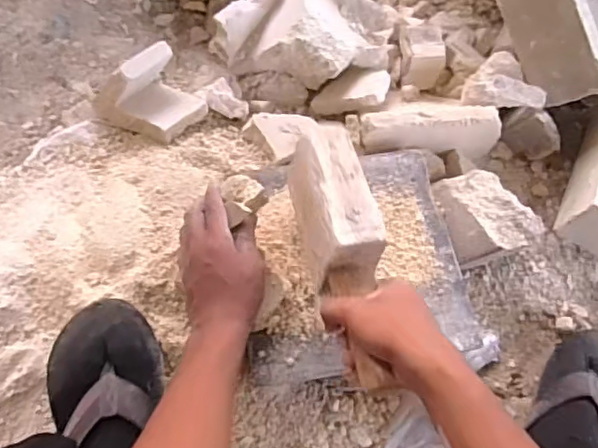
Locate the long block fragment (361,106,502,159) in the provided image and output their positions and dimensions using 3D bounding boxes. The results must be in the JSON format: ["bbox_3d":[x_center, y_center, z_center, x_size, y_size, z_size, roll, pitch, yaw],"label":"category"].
[{"bbox_3d":[0.165,-0.118,0.743,0.174,0.063,0.049,0,72,-3],"label":"long block fragment"}]

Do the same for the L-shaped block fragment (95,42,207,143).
[{"bbox_3d":[-0.180,-0.161,0.723,0.114,0.096,0.087,31,52,11],"label":"L-shaped block fragment"}]

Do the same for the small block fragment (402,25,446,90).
[{"bbox_3d":[0.165,-0.226,0.791,0.055,0.042,0.084,5,70,-1],"label":"small block fragment"}]

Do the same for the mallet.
[{"bbox_3d":[0.042,0.023,0.541,0.063,0.074,0.250,-10,69,-6],"label":"mallet"}]

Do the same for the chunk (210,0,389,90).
[{"bbox_3d":[0.011,-0.258,0.787,0.217,0.092,0.145,15,70,2],"label":"chunk"}]

